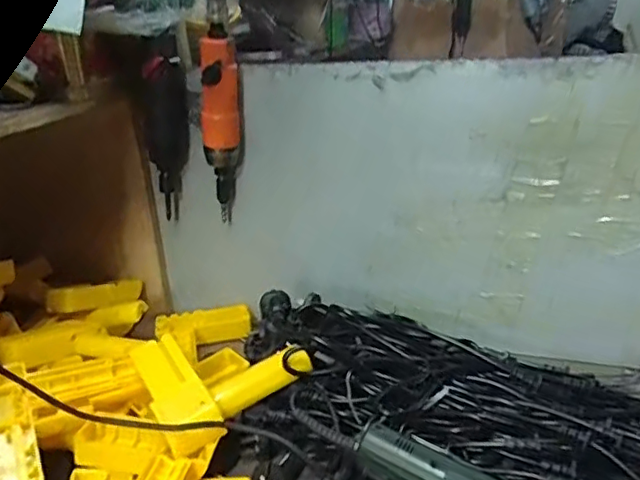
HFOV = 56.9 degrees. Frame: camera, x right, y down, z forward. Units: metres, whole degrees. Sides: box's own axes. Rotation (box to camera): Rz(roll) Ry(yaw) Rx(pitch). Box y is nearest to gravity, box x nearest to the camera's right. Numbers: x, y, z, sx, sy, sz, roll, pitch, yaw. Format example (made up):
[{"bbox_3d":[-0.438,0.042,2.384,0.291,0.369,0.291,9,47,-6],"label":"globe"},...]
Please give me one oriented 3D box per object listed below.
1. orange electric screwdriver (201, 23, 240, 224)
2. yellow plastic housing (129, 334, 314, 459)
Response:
[{"bbox_3d":[-0.108,-0.123,0.655,0.045,0.199,0.045,-6,22,-7],"label":"orange electric screwdriver"},{"bbox_3d":[-0.096,0.125,0.549,0.140,0.056,0.112,-21,28,-38],"label":"yellow plastic housing"}]

